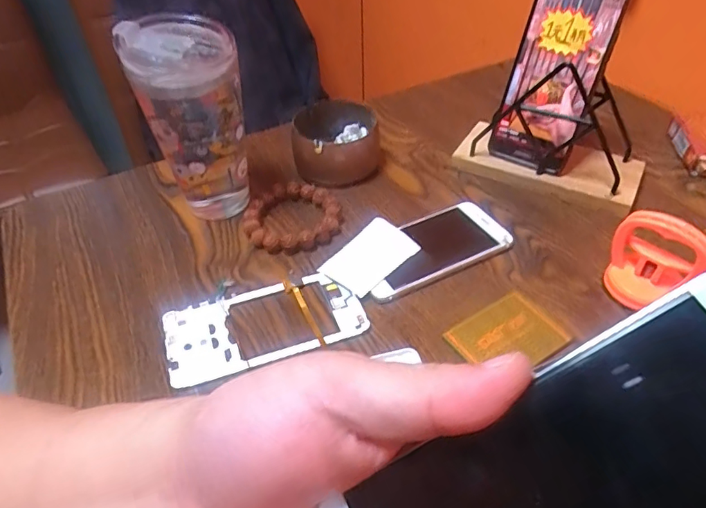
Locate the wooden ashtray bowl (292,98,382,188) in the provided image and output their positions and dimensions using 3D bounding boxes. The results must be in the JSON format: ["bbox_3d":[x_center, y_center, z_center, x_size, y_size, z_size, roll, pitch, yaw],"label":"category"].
[{"bbox_3d":[-0.019,-0.119,0.523,0.086,0.048,0.088,-1,44,1],"label":"wooden ashtray bowl"}]

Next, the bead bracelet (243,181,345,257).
[{"bbox_3d":[-0.053,-0.034,0.462,0.087,0.015,0.081,-10,45,-8],"label":"bead bracelet"}]

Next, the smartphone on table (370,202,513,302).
[{"bbox_3d":[0.065,-0.007,0.433,0.132,0.011,0.070,-23,48,-20],"label":"smartphone on table"}]

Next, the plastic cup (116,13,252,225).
[{"bbox_3d":[-0.135,-0.111,0.443,0.079,0.157,0.082,-1,44,1],"label":"plastic cup"}]

